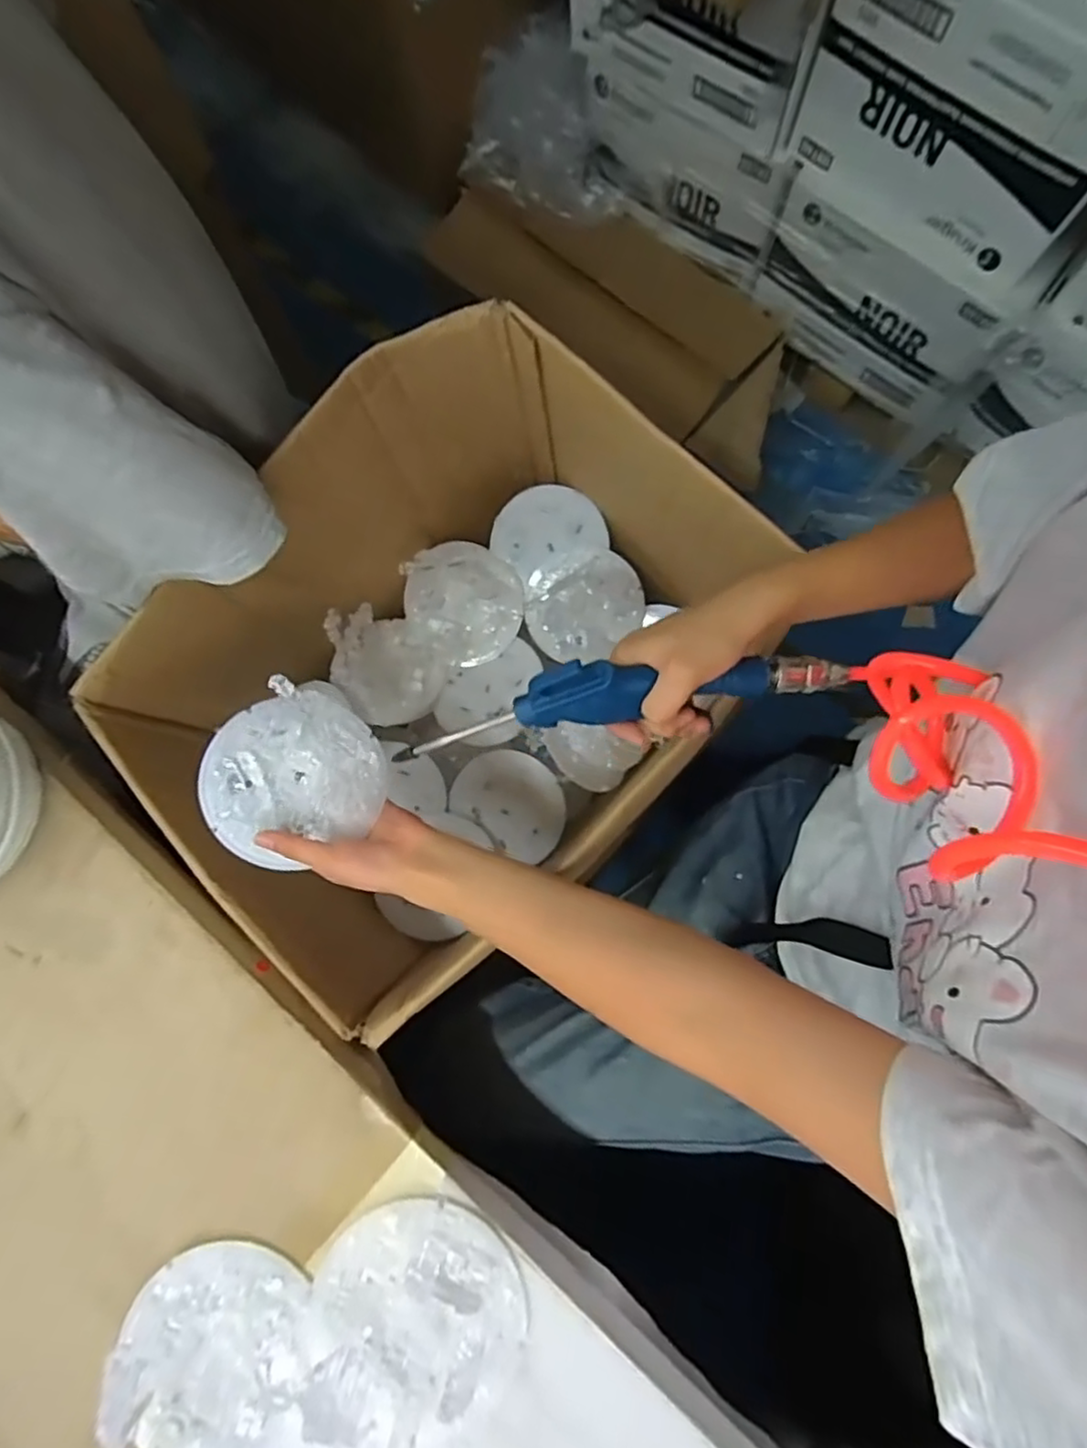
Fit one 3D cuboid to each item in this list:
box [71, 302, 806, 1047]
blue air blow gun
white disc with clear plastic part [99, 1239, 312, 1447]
[{"bbox_3d":[-0.076,-0.061,0.648,0.368,0.294,0.460,37,85,8],"label":"box"},{"bbox_3d":[0.048,-0.019,0.415,0.276,0.053,0.030,-8,76,-2],"label":"blue air blow gun"},{"bbox_3d":[-0.199,0.362,0.370,0.100,0.120,0.110,0,76,1],"label":"white disc with clear plastic part"}]

